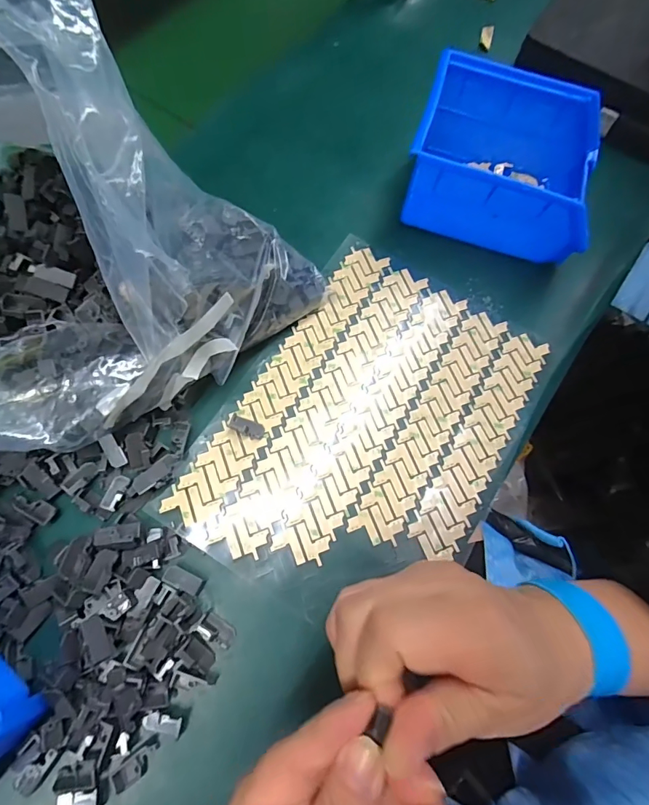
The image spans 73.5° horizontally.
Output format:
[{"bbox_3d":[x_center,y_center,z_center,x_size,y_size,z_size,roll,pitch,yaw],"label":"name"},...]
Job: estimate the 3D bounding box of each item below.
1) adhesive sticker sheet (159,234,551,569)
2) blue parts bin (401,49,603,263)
[{"bbox_3d":[0.034,0.011,0.290,0.169,0.007,0.236,30,71,7],"label":"adhesive sticker sheet"},{"bbox_3d":[0.134,-0.175,0.326,0.128,0.075,0.106,18,71,2],"label":"blue parts bin"}]

